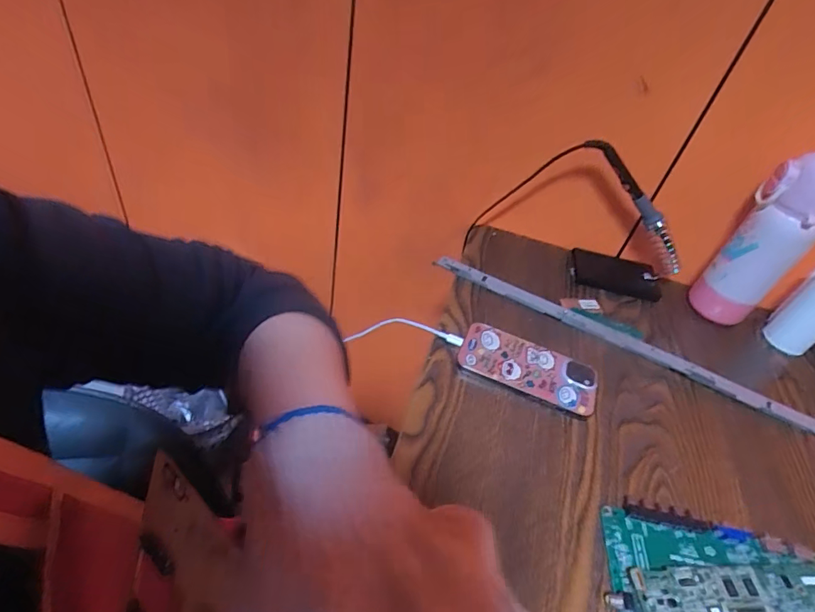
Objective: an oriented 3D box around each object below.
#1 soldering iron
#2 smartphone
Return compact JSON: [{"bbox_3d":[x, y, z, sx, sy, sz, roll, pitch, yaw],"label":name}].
[{"bbox_3d":[0.285,-0.113,0.559,0.033,0.223,0.035,-31,33,26],"label":"soldering iron"},{"bbox_3d":[0.129,0.067,0.493,0.145,0.006,0.071,20,53,8],"label":"smartphone"}]

